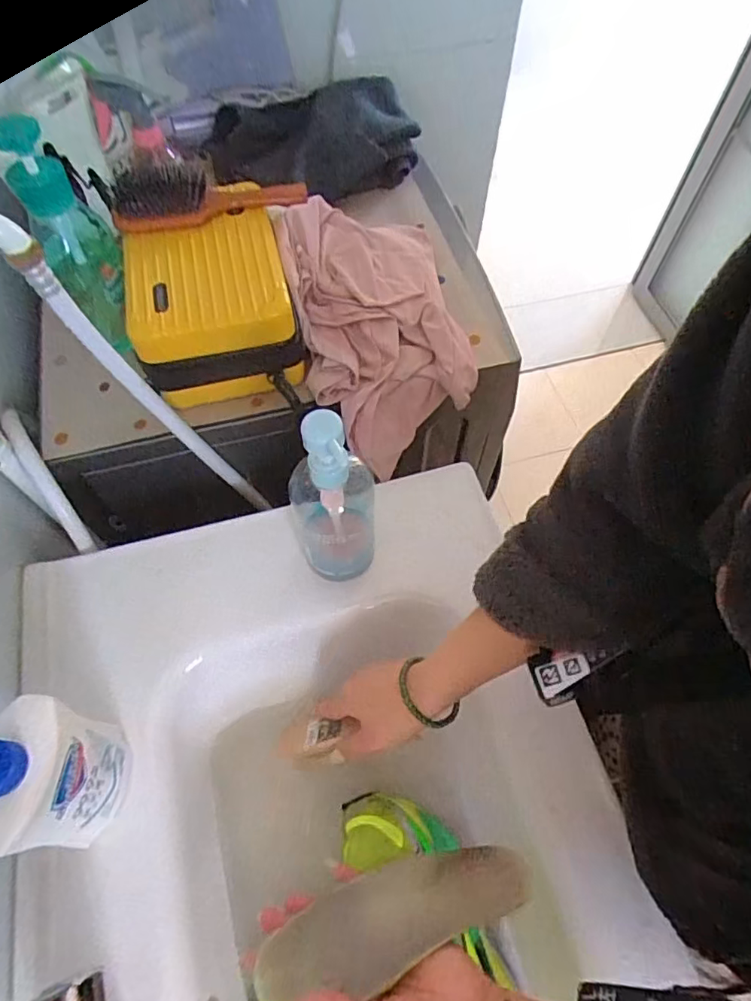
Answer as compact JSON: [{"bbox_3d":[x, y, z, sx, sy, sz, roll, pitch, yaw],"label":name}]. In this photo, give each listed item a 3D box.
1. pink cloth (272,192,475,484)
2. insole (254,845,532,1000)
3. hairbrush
[{"bbox_3d":[0.005,-0.197,0.617,0.188,0.051,0.319,-9,82,-14],"label":"pink cloth"},{"bbox_3d":[0.015,0.298,0.402,0.202,0.031,0.056,-15,62,-13],"label":"insole"},{"bbox_3d":[-0.169,-0.315,0.571,0.195,0.045,0.056,-16,62,-9],"label":"hairbrush"}]

